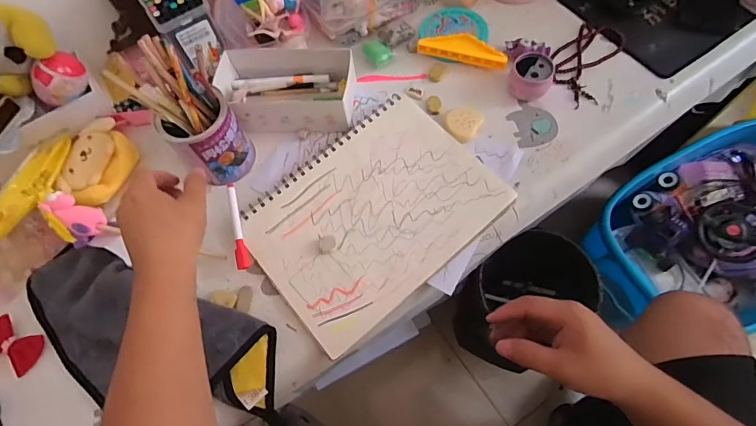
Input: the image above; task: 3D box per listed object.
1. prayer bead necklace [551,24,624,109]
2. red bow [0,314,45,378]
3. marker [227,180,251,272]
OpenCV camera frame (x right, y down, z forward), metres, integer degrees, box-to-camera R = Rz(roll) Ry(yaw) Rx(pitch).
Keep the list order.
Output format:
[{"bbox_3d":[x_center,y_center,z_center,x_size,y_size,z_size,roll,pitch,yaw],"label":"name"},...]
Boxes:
[{"bbox_3d":[0.286,-0.212,0.577,0.078,0.007,0.148,26,71,15],"label":"prayer bead necklace"},{"bbox_3d":[-0.411,0.148,0.465,0.069,0.008,0.046,23,70,14],"label":"red bow"},{"bbox_3d":[-0.167,0.017,0.493,0.015,0.020,0.106,-17,66,-3],"label":"marker"}]

